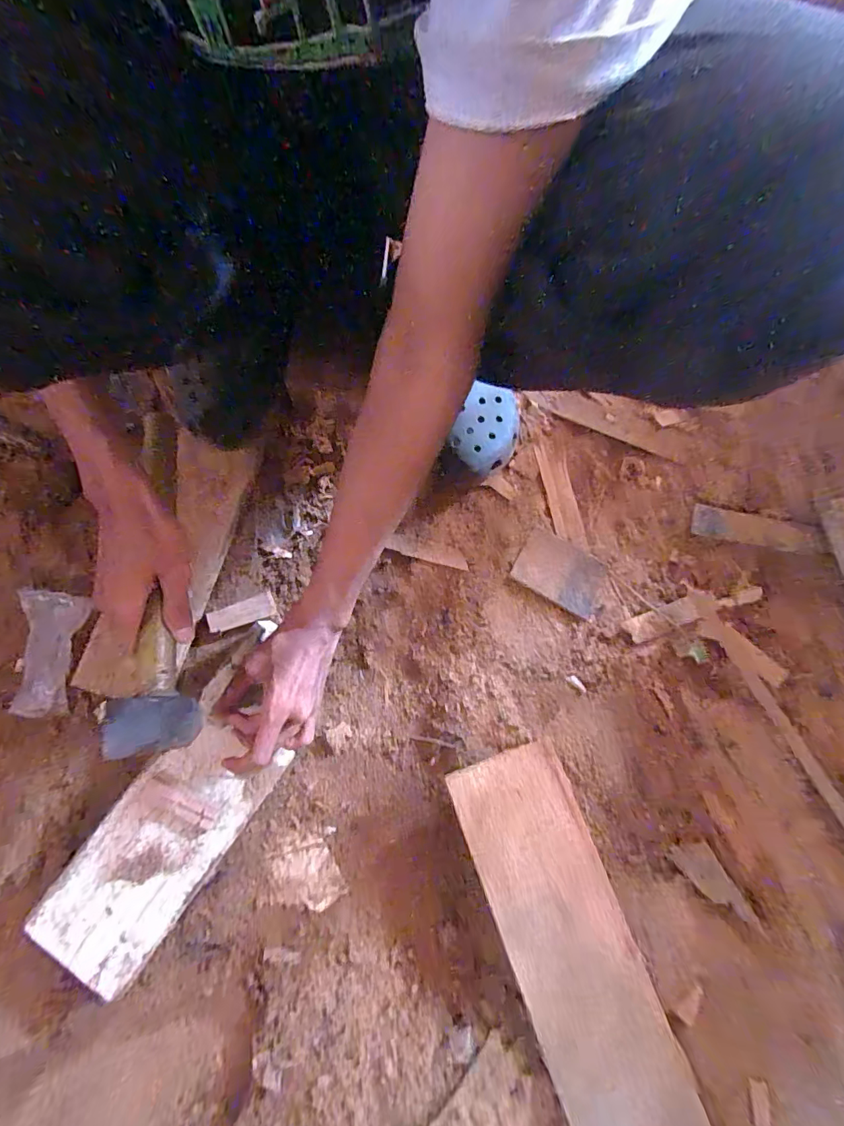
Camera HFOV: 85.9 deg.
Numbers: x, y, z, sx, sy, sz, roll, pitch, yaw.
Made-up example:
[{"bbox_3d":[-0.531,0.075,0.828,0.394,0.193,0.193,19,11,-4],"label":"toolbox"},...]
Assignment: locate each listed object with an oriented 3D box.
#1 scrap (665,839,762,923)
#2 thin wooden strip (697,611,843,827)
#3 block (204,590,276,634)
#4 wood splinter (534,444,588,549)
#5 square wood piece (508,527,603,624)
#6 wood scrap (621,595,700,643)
[{"bbox_3d":[0.292,0.317,0.451,0.035,0.004,0.094,-41,83,-6],"label":"scrap"},{"bbox_3d":[0.465,0.315,0.449,0.022,0.015,0.600,-29,82,-4],"label":"thin wooden strip"},{"bbox_3d":[-0.205,0.058,0.514,0.073,0.020,0.027,-20,82,-3],"label":"block"},{"bbox_3d":[0.166,-0.082,0.545,0.040,0.004,0.128,-7,78,-17],"label":"wood splinter"},{"bbox_3d":[0.162,0.009,0.524,0.099,0.006,0.071,30,83,5],"label":"square wood piece"},{"bbox_3d":[0.267,0.064,0.508,0.082,0.004,0.027,-21,82,-3],"label":"wood scrap"}]

